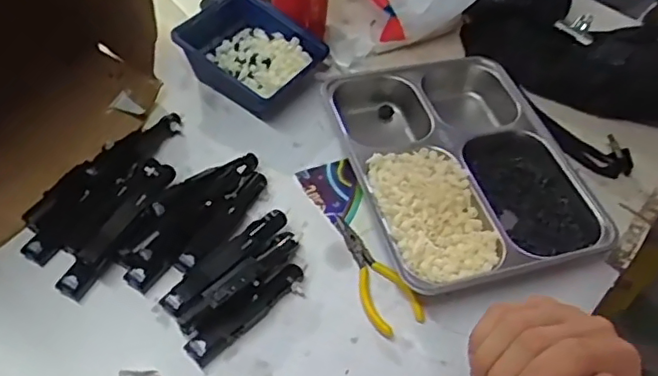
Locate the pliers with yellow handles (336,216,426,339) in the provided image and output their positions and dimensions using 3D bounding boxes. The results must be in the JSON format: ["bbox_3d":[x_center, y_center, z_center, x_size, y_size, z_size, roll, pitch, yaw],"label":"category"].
[{"bbox_3d":[0.036,0.079,0.545,0.048,0.021,0.123,-23,58,-22],"label":"pliers with yellow handles"}]

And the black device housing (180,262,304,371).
[{"bbox_3d":[-0.071,0.105,0.511,0.026,0.028,0.120,37,57,21],"label":"black device housing"}]

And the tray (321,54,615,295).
[{"bbox_3d":[0.125,-0.028,0.617,0.219,0.049,0.291,-12,54,-14],"label":"tray"}]

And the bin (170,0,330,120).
[{"bbox_3d":[-0.091,-0.151,0.675,0.139,0.062,0.115,30,55,17],"label":"bin"}]

